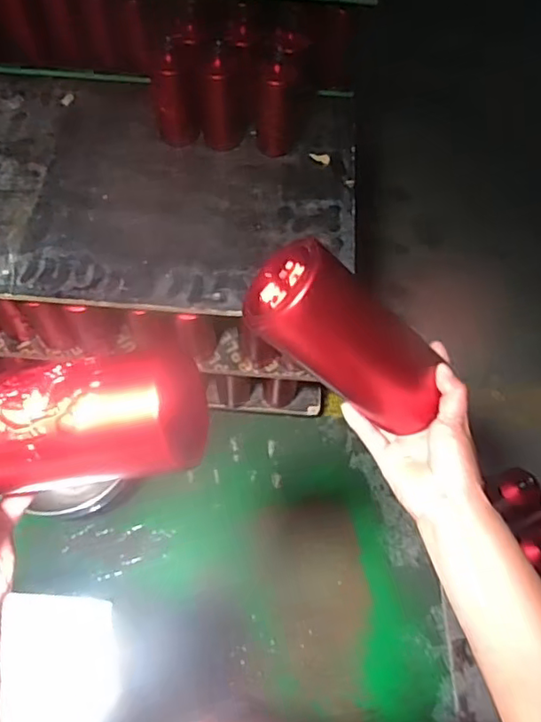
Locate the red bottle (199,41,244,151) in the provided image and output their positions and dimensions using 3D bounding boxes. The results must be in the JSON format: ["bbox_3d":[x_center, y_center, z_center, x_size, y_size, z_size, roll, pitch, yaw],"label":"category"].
[{"bbox_3d":[-0.102,-0.535,1.196,0.087,0.174,0.079,-3,62,-4],"label":"red bottle"}]

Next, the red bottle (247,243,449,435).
[{"bbox_3d":[0.067,-0.014,0.469,0.182,0.068,0.072,39,61,-22],"label":"red bottle"}]

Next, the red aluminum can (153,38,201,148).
[{"bbox_3d":[-0.194,-0.539,1.179,0.082,0.189,0.085,1,62,-2],"label":"red aluminum can"}]

